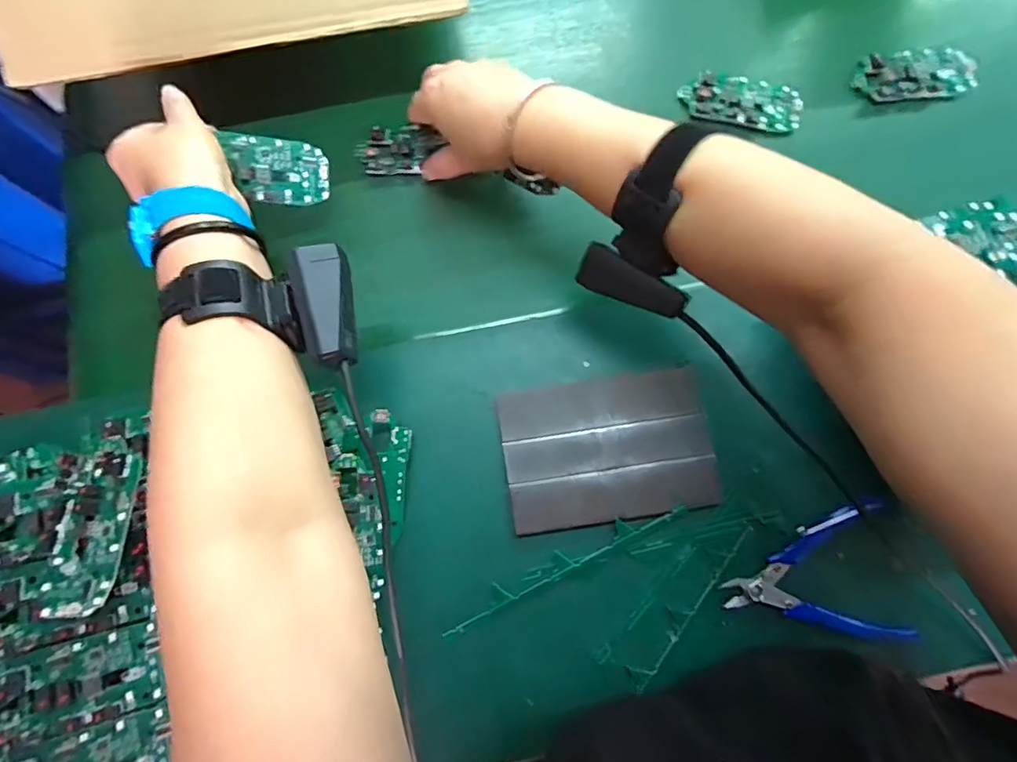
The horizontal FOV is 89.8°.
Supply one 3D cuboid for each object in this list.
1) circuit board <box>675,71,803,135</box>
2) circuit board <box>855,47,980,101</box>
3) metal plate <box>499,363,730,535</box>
[{"bbox_3d":[0.204,-0.245,0.443,0.102,0.015,0.048,12,78,4],"label":"circuit board"},{"bbox_3d":[0.363,-0.275,0.455,0.107,0.017,0.052,-3,78,0],"label":"circuit board"},{"bbox_3d":[0.072,0.049,0.371,0.148,0.018,0.100,-9,78,-1],"label":"metal plate"}]

